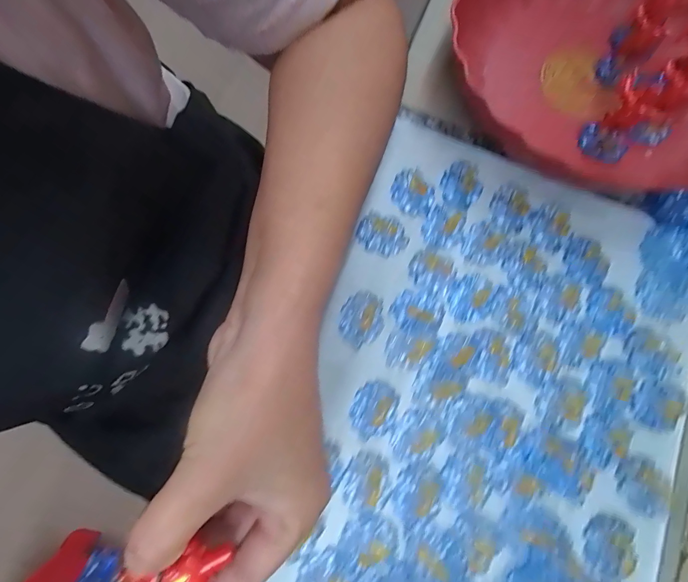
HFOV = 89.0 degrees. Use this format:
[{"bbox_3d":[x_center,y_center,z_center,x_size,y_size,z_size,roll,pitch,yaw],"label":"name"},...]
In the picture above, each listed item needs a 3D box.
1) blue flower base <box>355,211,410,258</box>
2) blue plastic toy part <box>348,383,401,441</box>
[{"bbox_3d":[0.030,-0.043,0.267,0.038,0.006,0.030,26,78,7],"label":"blue flower base"},{"bbox_3d":[0.020,0.082,0.240,0.030,0.005,0.038,19,77,6],"label":"blue plastic toy part"}]

